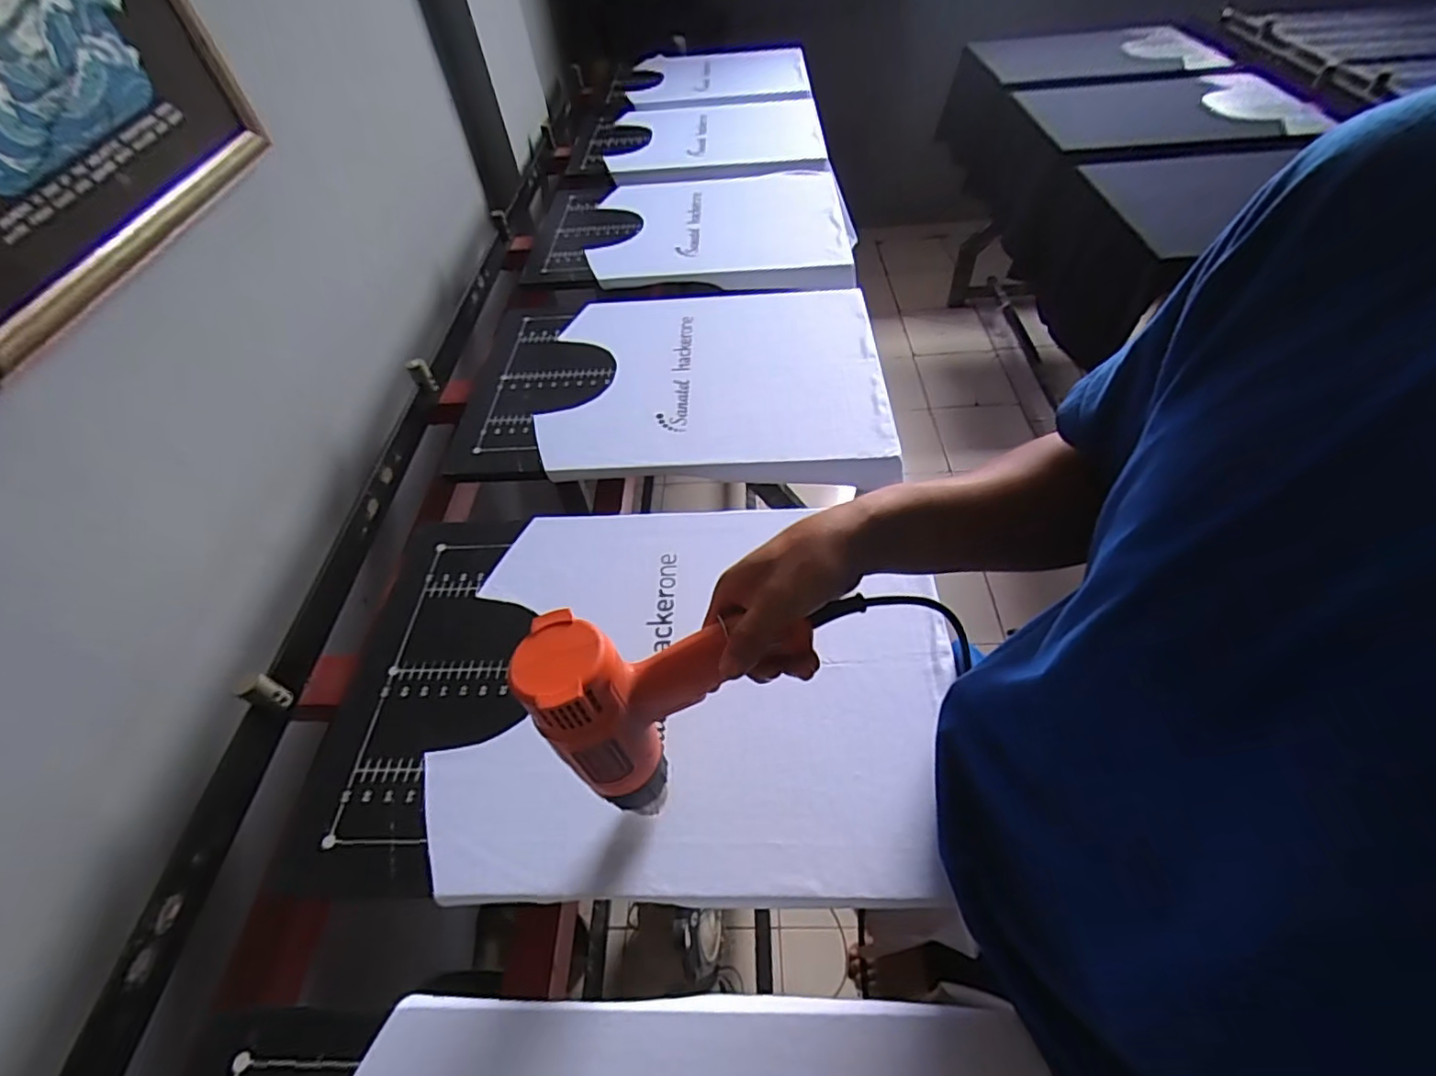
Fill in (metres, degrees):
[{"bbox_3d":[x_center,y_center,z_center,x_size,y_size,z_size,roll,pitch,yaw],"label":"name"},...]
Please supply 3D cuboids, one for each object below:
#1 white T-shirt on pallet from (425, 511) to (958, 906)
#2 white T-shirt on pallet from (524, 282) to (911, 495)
[{"bbox_3d":[-0.018,0.125,0.594,0.459,0.011,0.397,-2,51,3],"label":"white T-shirt on pallet"},{"bbox_3d":[-0.004,-0.242,0.905,0.482,0.047,0.406,-2,51,3],"label":"white T-shirt on pallet"}]

